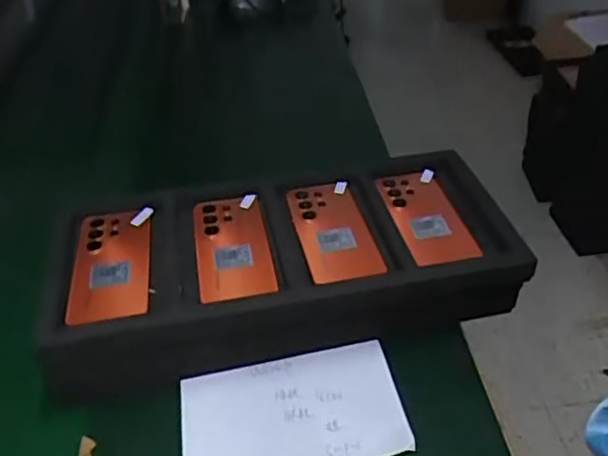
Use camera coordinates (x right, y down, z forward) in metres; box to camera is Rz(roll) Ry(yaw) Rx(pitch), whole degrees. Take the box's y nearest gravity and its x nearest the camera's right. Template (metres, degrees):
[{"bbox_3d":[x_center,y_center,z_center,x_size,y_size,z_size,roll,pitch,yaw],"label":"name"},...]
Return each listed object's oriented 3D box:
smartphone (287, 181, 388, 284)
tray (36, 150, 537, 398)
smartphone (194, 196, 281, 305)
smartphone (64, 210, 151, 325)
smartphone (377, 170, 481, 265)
[{"bbox_3d":[0.031,-0.001,0.701,0.076,0.010,0.175,-10,39,-8],"label":"smartphone"},{"bbox_3d":[-0.024,0.042,0.708,0.474,0.101,0.217,-11,39,-10],"label":"tray"},{"bbox_3d":[-0.076,0.019,0.681,0.076,0.012,0.165,-8,38,-6],"label":"smartphone"},{"bbox_3d":[-0.200,0.035,0.665,0.075,0.009,0.164,-8,38,-5],"label":"smartphone"},{"bbox_3d":[0.138,-0.014,0.715,0.069,0.013,0.166,-10,39,-8],"label":"smartphone"}]

